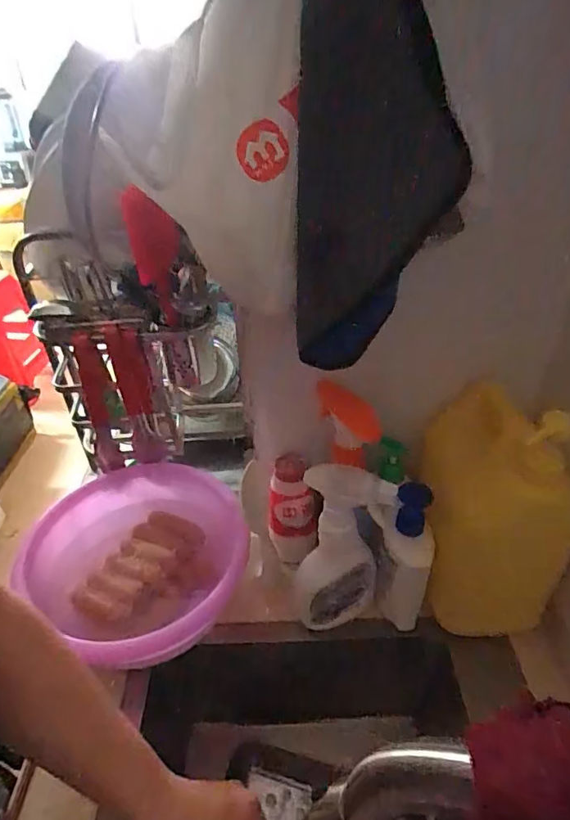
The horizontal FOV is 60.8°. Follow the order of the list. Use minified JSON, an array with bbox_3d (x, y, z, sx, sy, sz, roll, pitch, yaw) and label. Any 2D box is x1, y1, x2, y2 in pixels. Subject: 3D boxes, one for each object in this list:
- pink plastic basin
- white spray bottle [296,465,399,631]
[{"bbox_3d":[-0.175,0.187,0.619,0.272,0.090,0.245,19,42,26],"label":"pink plastic basin"},{"bbox_3d":[0.062,0.165,0.552,0.094,0.238,0.049,-1,37,2],"label":"white spray bottle"}]

